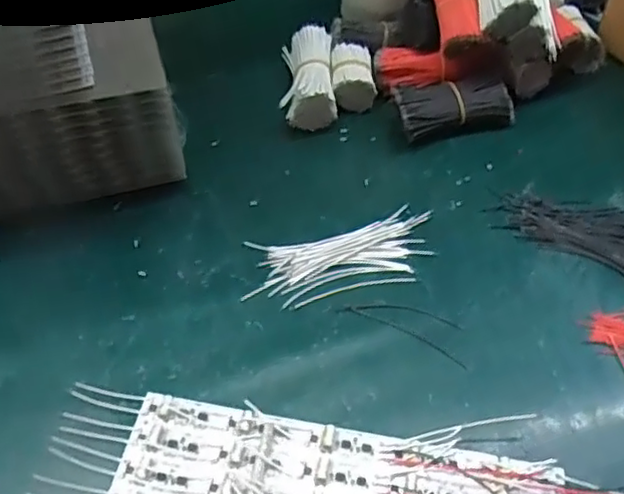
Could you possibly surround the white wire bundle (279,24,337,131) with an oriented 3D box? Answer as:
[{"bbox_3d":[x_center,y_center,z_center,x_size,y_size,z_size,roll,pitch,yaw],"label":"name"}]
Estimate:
[{"bbox_3d":[-0.003,-0.135,0.516,0.042,0.038,0.088,-2,52,-1],"label":"white wire bundle"}]

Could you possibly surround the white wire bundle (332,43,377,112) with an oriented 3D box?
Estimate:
[{"bbox_3d":[0.033,-0.136,0.519,0.033,0.030,0.053,0,52,0],"label":"white wire bundle"}]

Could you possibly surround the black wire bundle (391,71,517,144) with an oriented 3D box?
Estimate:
[{"bbox_3d":[0.109,-0.106,0.492,0.092,0.036,0.029,-13,53,-9],"label":"black wire bundle"}]

